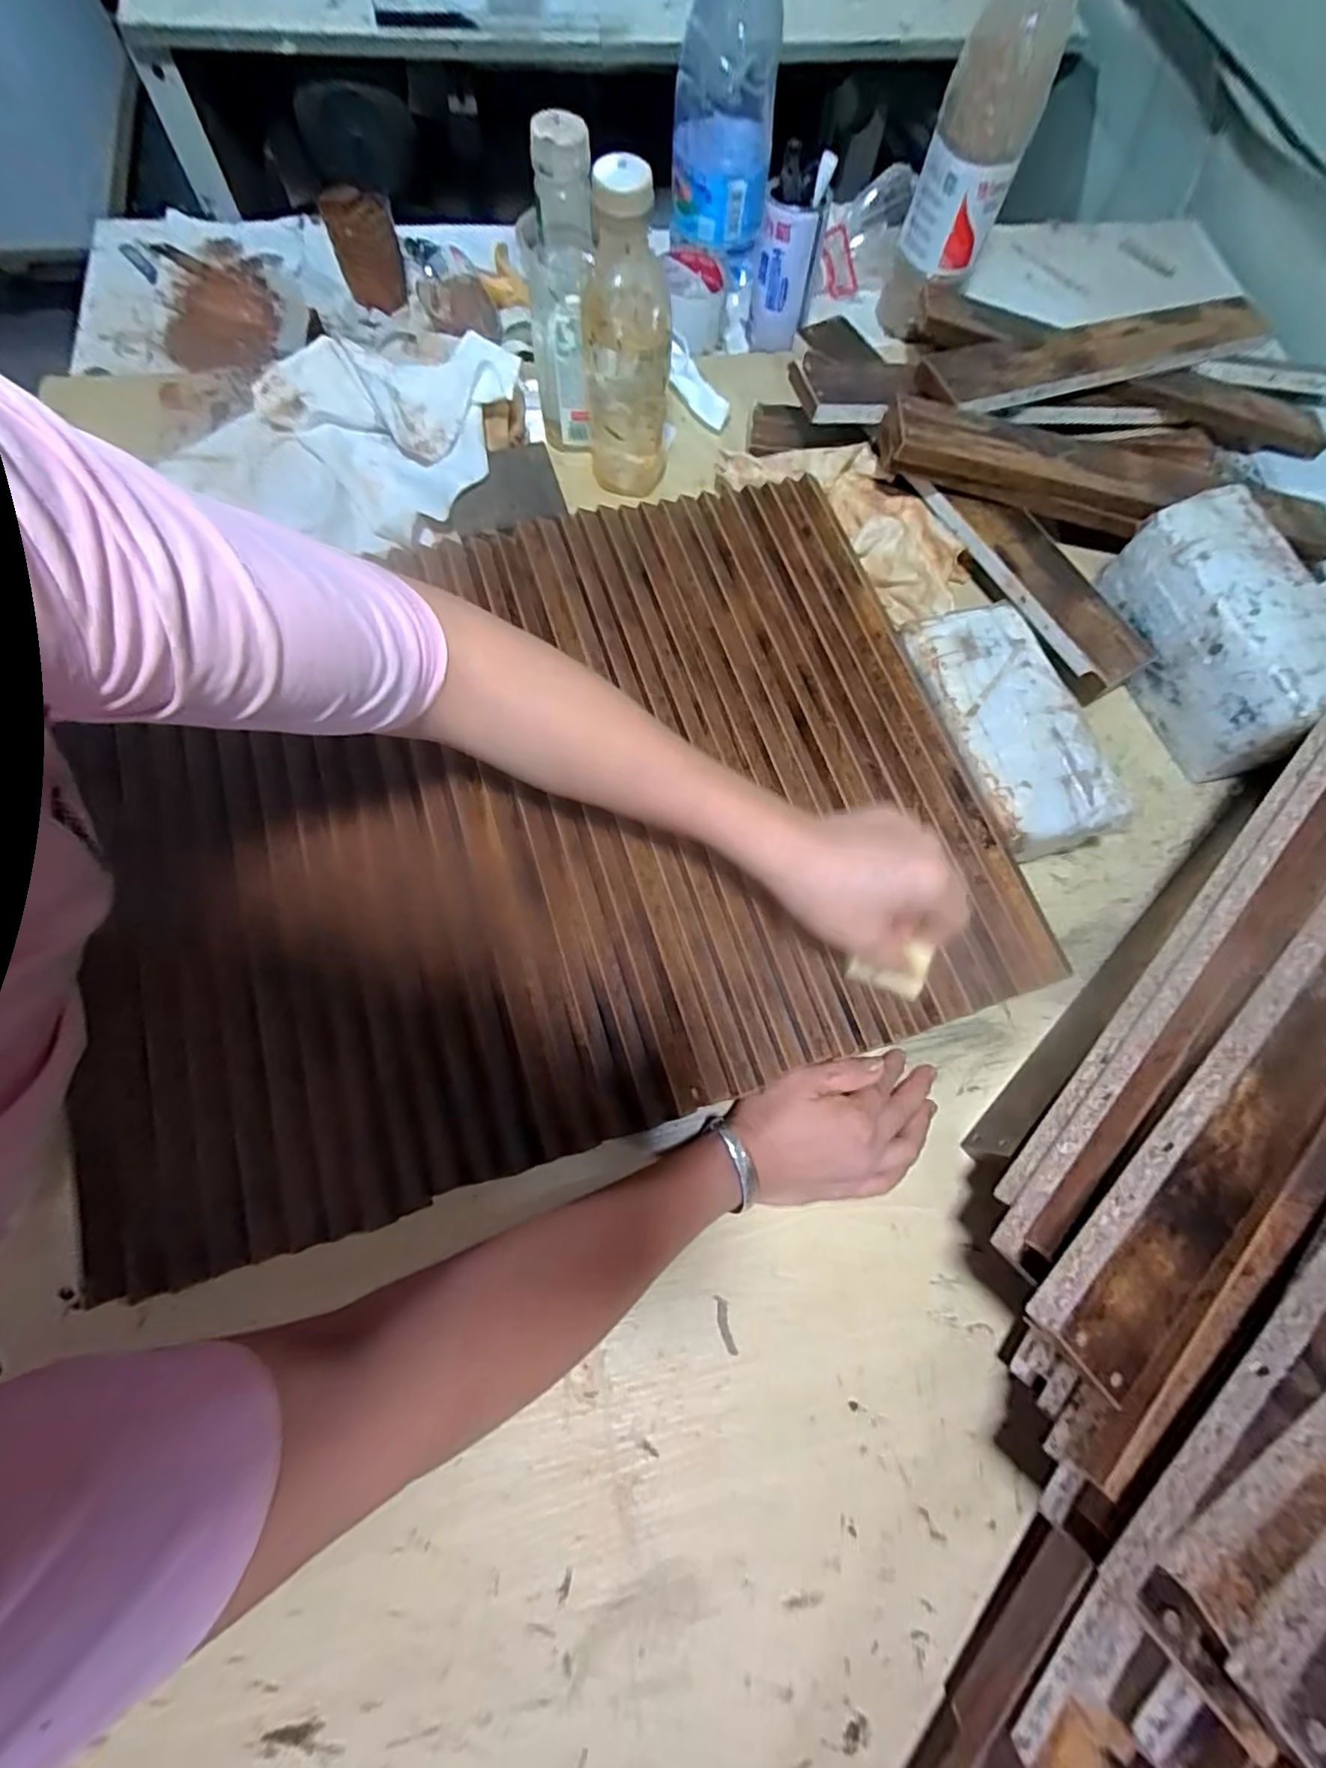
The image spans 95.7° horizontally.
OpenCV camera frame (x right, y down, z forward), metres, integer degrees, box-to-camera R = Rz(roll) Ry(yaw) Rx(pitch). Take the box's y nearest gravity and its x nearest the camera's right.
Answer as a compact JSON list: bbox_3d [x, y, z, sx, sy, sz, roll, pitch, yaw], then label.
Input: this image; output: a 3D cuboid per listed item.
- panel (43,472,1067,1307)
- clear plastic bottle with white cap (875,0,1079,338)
[{"bbox_3d":[-0.076,-0.070,0.419,0.593,0.036,0.468,-16,75,-9],"label":"panel"},{"bbox_3d":[0.304,-0.717,0.572,0.089,0.283,0.071,20,72,2],"label":"clear plastic bottle with white cap"}]

